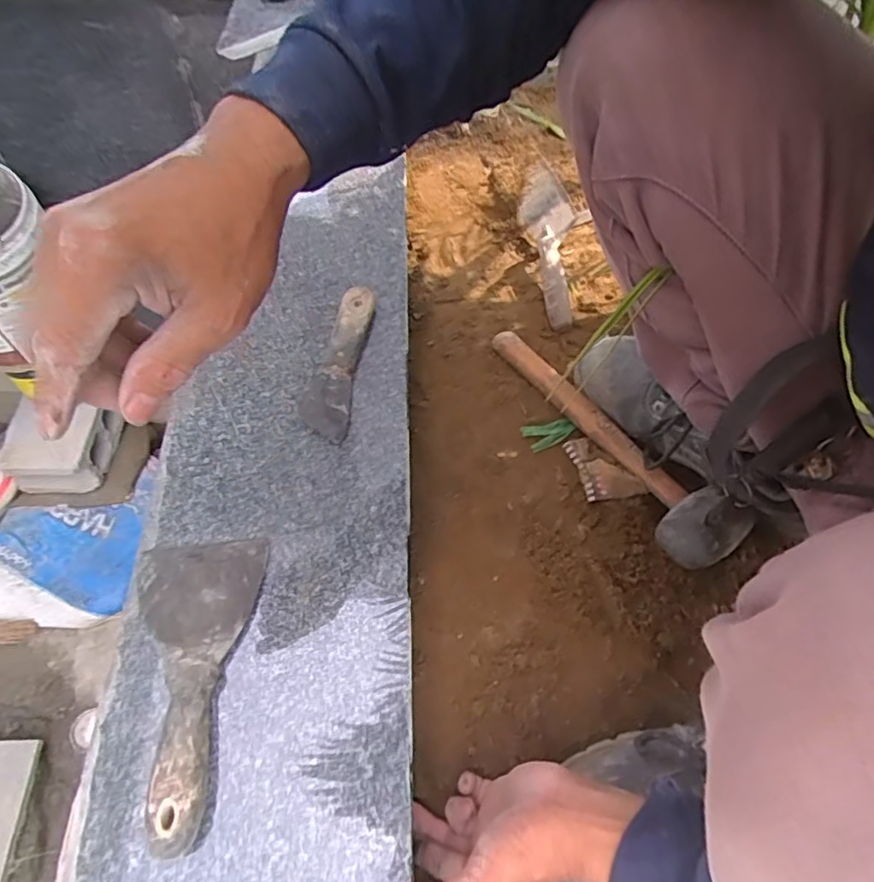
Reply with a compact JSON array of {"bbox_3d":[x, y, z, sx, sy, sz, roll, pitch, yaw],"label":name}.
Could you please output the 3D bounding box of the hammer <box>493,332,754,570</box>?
[{"bbox_3d":[0.176,-0.017,0.610,0.079,0.060,0.328,-26,65,-18],"label":"hammer"}]

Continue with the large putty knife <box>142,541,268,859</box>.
[{"bbox_3d":[-0.172,0.160,0.397,0.084,0.026,0.195,-1,60,-5],"label":"large putty knife"}]

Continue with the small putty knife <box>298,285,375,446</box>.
[{"bbox_3d":[-0.094,-0.081,0.549,0.043,0.015,0.172,8,59,0],"label":"small putty knife"}]

